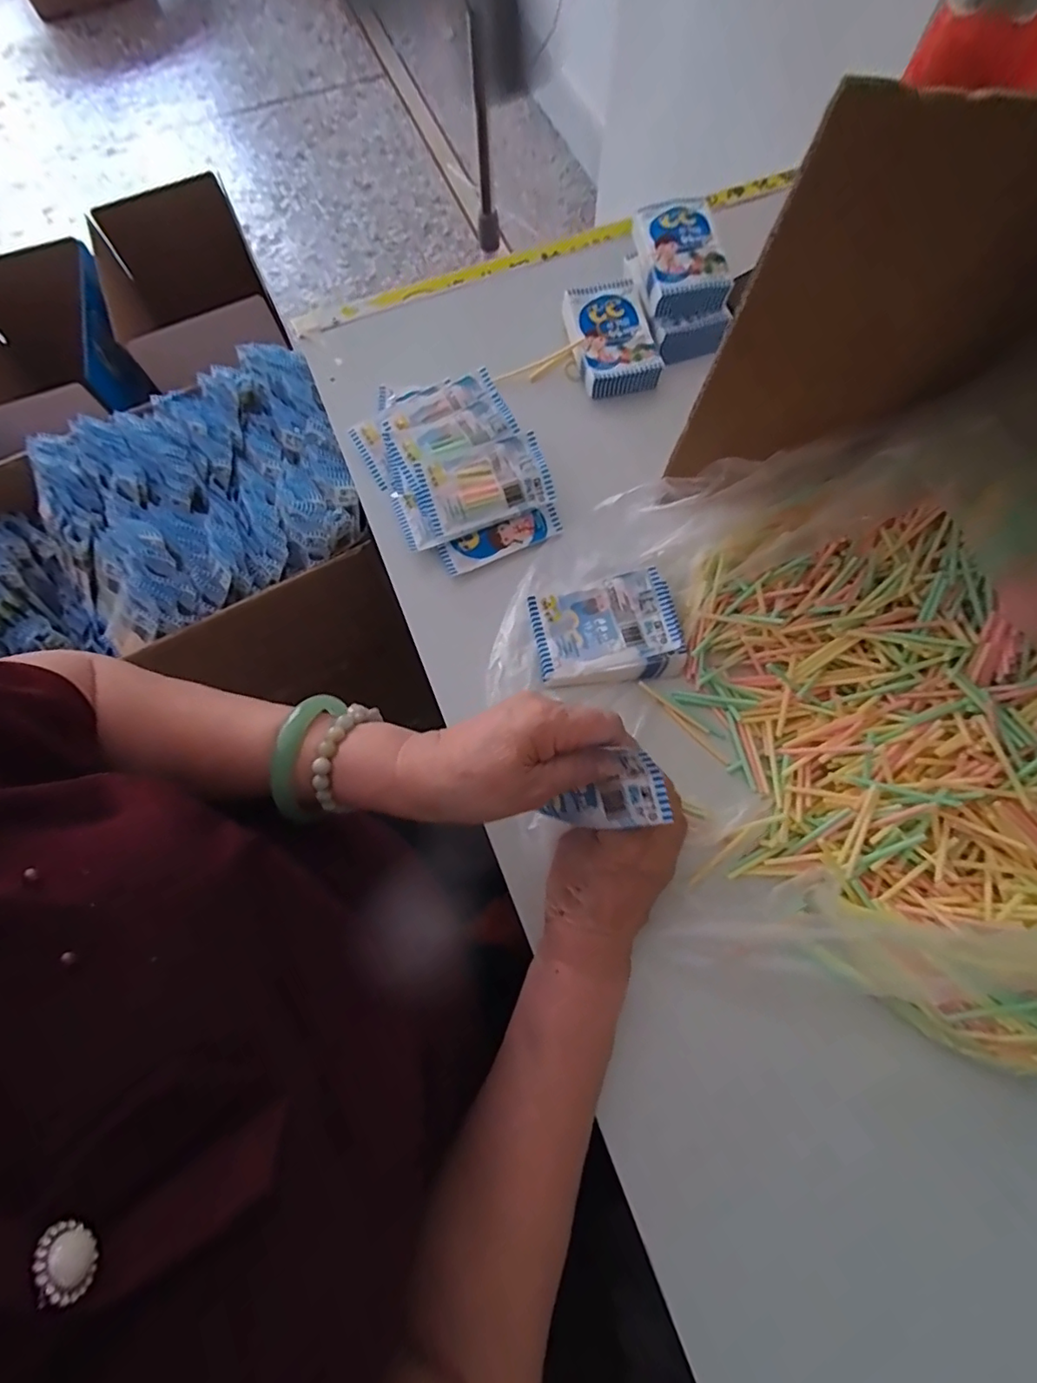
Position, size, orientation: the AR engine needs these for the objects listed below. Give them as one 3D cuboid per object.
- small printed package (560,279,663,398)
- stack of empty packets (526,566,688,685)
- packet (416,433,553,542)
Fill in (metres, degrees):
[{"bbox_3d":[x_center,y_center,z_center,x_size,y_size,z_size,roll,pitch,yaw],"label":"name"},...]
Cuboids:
[{"bbox_3d":[0.086,-0.331,0.518,0.074,0.034,0.104,-14,73,-3],"label":"small printed package"},{"bbox_3d":[0.068,-0.047,0.423,0.109,0.019,0.078,-10,73,-2],"label":"stack of empty packets"},{"bbox_3d":[-0.028,-0.172,0.451,0.104,0.013,0.063,-18,89,-3],"label":"packet"}]

